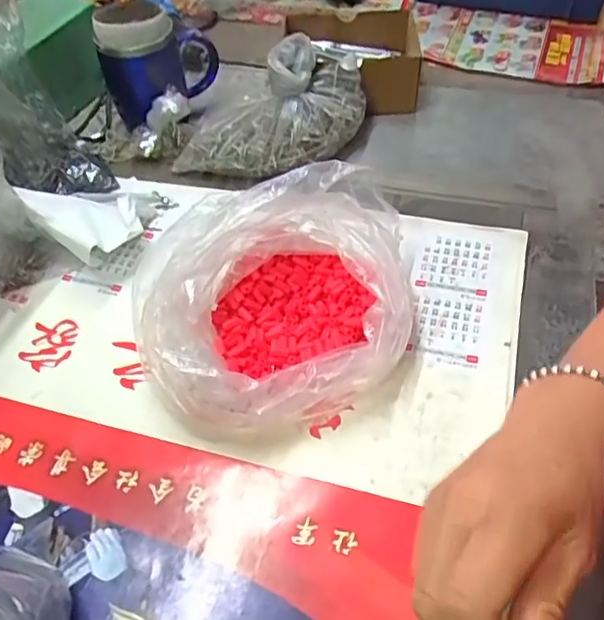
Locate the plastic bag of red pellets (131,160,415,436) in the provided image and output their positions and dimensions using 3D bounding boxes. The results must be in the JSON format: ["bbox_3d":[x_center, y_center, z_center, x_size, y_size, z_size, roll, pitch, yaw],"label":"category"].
[{"bbox_3d":[-0.012,-0.012,0.466,0.240,0.090,0.185,-17,53,-8],"label":"plastic bag of red pellets"}]

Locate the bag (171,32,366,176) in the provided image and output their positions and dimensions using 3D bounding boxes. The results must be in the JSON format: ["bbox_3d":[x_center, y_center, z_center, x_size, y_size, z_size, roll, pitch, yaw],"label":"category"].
[{"bbox_3d":[-0.031,-0.206,0.614,0.216,0.089,0.095,-22,53,-12],"label":"bag"}]

